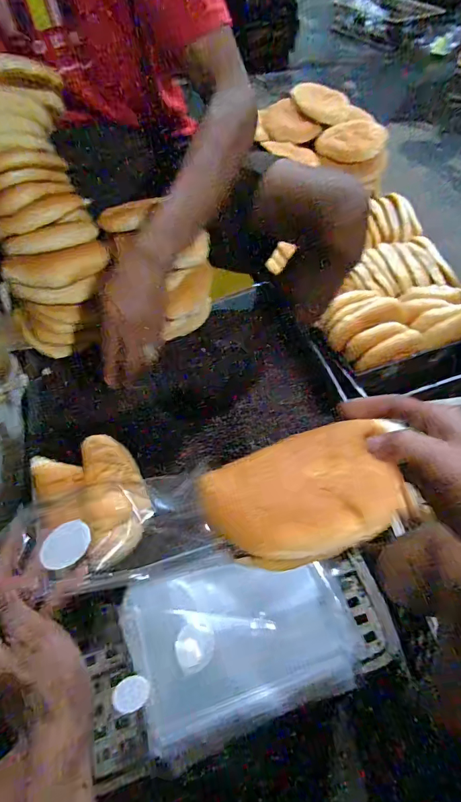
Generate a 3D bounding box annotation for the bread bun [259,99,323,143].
[{"bbox_3d":[0.147,-0.677,1.019,0.132,0.033,0.088,42,104,2],"label":"bread bun"}]

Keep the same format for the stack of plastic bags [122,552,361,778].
[{"bbox_3d":[0.013,0.254,0.457,0.231,0.024,0.170,-18,56,-12],"label":"stack of plastic bags"}]

